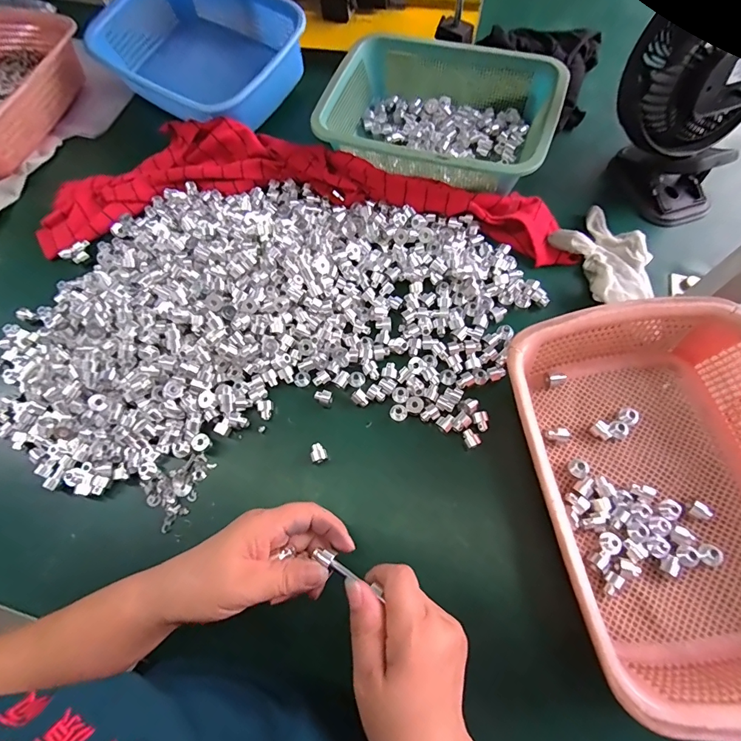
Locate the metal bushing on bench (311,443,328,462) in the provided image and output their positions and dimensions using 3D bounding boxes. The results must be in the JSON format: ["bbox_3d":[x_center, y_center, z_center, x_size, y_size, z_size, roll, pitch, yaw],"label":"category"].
[{"bbox_3d":[-0.050,0.082,0.399,0.015,0.019,0.017,-27,69,-7],"label":"metal bushing on bench"}]

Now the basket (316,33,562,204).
[{"bbox_3d":[0.084,-0.319,0.503,0.264,0.061,0.201,19,70,11],"label":"basket"}]

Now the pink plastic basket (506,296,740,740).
[{"bbox_3d":[0.238,0.089,0.328,0.212,0.081,0.287,-10,68,0],"label":"pink plastic basket"}]

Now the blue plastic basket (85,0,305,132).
[{"bbox_3d":[-0.237,-0.456,0.590,0.289,0.099,0.212,32,73,15],"label":"blue plastic basket"}]

